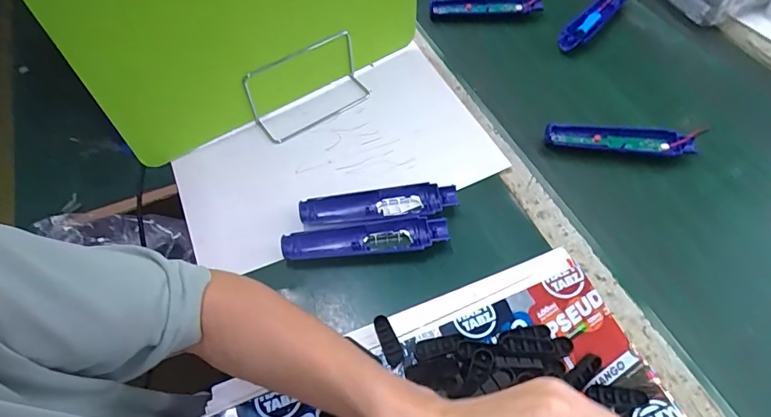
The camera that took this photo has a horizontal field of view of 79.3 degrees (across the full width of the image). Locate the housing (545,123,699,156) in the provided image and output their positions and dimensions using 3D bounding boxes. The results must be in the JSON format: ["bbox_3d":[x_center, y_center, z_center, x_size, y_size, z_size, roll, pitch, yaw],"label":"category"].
[{"bbox_3d":[0.284,-0.087,0.568,0.168,0.018,0.034,8,57,7],"label":"housing"}]

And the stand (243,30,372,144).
[{"bbox_3d":[-0.094,-0.159,0.584,0.155,0.089,0.066,-34,64,-17],"label":"stand"}]

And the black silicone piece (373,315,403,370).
[{"bbox_3d":[0.003,0.123,0.432,0.016,0.004,0.049,-16,60,-8],"label":"black silicone piece"}]

